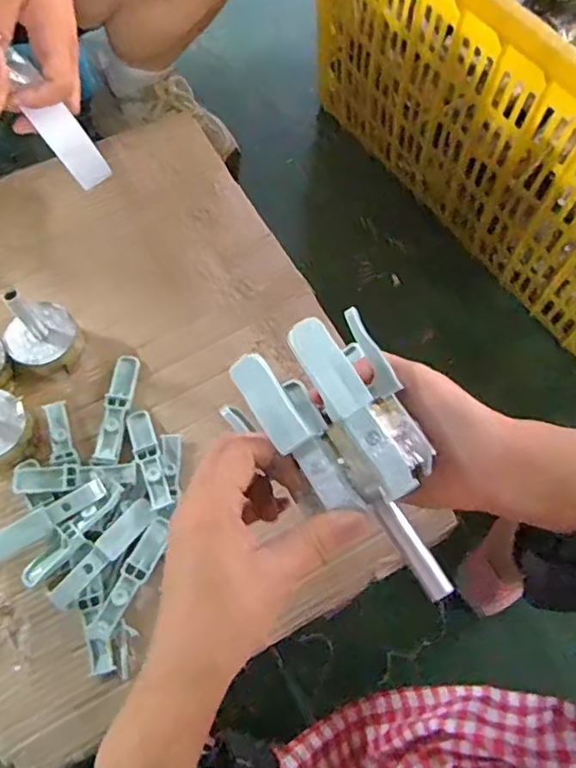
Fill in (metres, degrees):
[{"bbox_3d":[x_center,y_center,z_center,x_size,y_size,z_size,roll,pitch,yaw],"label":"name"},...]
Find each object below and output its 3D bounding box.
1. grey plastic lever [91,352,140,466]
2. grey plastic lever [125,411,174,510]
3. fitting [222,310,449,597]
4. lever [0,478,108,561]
[{"bbox_3d":[-0.152,0.022,0.531,0.022,0.011,0.105,5,68,1],"label":"grey plastic lever"},{"bbox_3d":[-0.119,0.063,0.512,0.024,0.009,0.095,-20,56,-9],"label":"grey plastic lever"},{"bbox_3d":[0.039,0.041,0.334,0.074,0.080,0.154,-29,88,3],"label":"fitting"},{"bbox_3d":[-0.192,0.108,0.471,0.100,0.005,0.021,-31,71,-25],"label":"lever"}]

